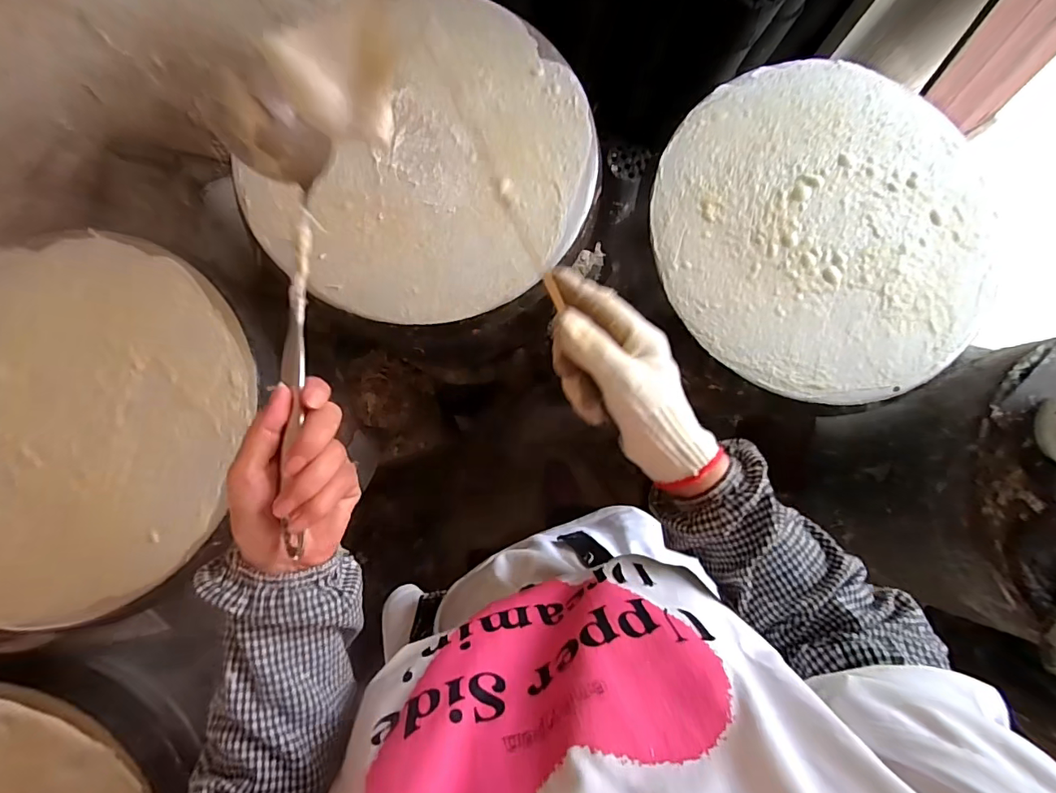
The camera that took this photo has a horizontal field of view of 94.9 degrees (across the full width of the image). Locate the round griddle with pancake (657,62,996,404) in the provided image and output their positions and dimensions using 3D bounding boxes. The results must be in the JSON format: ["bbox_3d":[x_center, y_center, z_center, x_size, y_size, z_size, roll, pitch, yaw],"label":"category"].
[{"bbox_3d":[0.330,-0.191,0.537,0.374,0.015,0.377,0,83,-2],"label":"round griddle with pancake"}]

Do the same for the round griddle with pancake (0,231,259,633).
[{"bbox_3d":[-0.463,0.026,0.478,0.373,0.017,0.361,-23,85,-5],"label":"round griddle with pancake"}]

